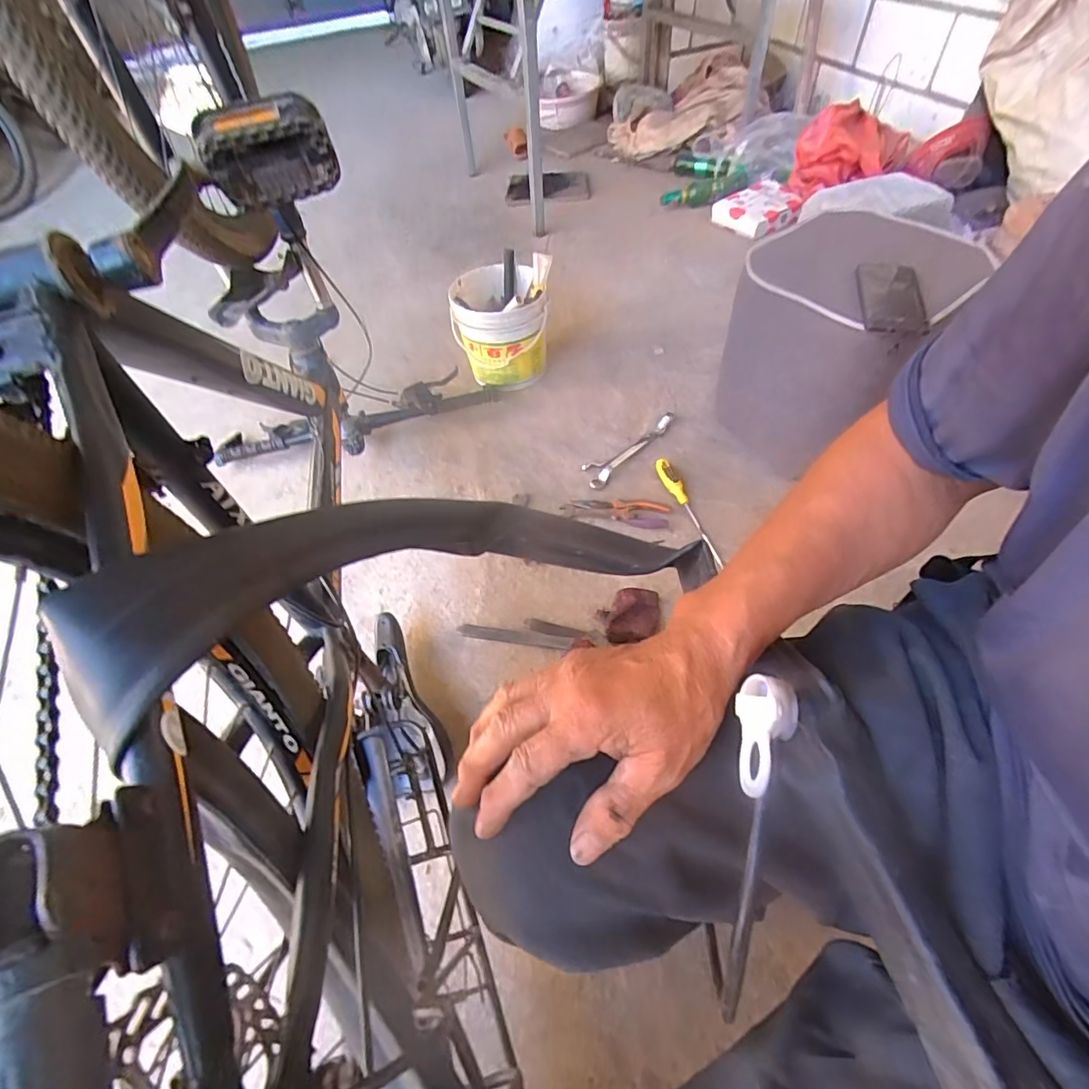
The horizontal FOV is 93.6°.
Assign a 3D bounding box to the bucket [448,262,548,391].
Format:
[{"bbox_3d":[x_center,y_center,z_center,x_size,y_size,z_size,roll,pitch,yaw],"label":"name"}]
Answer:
[{"bbox_3d":[-0.097,-0.475,1.128,0.188,0.203,0.192,-3,55,4],"label":"bucket"}]

